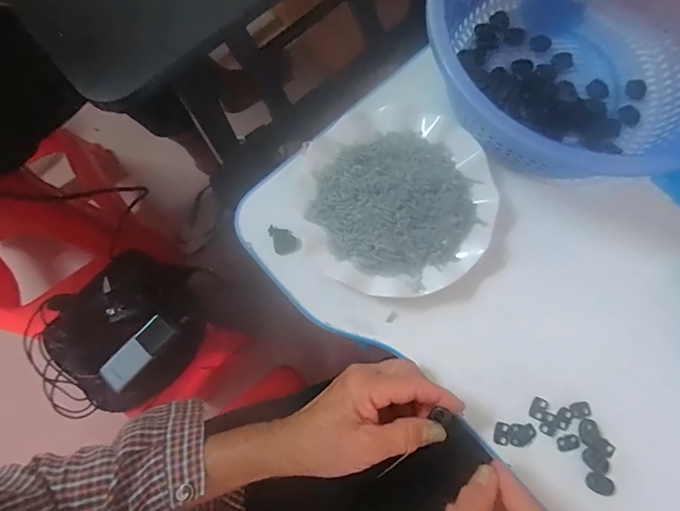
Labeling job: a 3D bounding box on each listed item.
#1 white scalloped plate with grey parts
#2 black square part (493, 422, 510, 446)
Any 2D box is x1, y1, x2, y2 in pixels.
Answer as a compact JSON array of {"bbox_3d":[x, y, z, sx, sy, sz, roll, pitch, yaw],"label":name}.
[{"bbox_3d":[0.052,-0.056,0.398,0.179,0.035,0.185,0,78,1],"label":"white scalloped plate with grey parts"},{"bbox_3d":[0.139,0.153,0.366,0.012,0.004,0.018,8,78,3],"label":"black square part"}]

